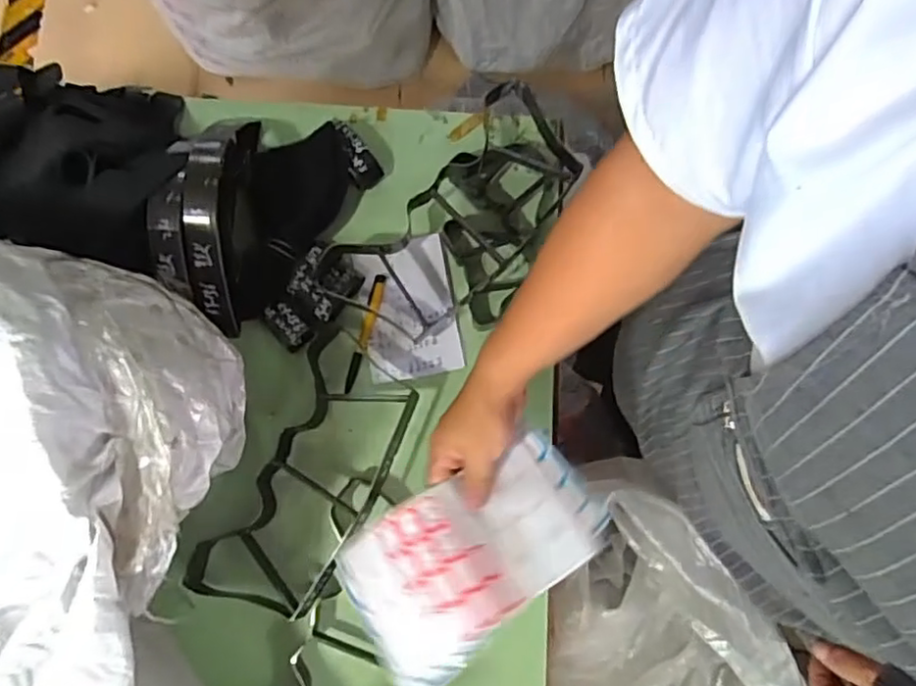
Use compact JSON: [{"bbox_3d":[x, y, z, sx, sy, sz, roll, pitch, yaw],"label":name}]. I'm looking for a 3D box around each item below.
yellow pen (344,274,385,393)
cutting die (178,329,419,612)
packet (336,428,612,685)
[{"bbox_3d":[-0.103,-0.011,0.712,0.015,0.013,0.135,13,80,3],"label":"yellow pen"},{"bbox_3d":[-0.149,0.136,0.656,0.136,0.066,0.296,26,81,5],"label":"cutting die"},{"bbox_3d":[0.010,0.174,0.543,0.221,0.046,0.130,-37,81,-6],"label":"packet"}]

